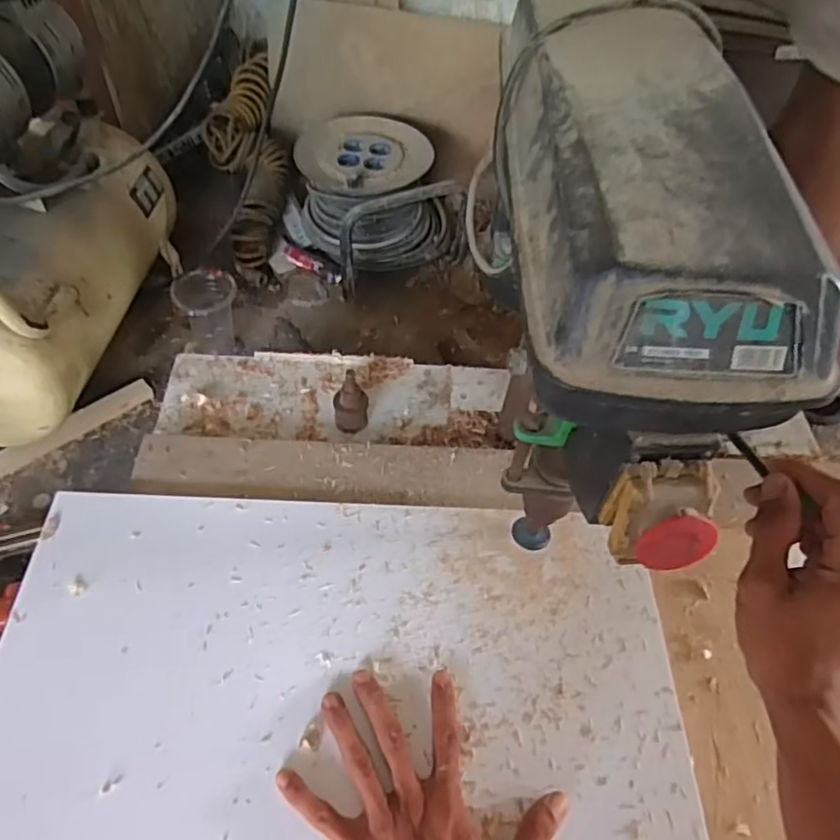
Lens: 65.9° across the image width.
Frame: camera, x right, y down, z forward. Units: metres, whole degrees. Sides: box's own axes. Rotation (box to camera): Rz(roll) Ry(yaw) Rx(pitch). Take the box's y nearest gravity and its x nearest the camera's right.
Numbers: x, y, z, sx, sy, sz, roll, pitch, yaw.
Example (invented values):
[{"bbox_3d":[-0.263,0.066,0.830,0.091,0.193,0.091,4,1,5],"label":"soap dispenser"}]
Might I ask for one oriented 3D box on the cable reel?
[{"bbox_3d":[-0.083,-0.380,1.089,0.217,0.167,0.280,-21,58,-19],"label":"cable reel"}]

